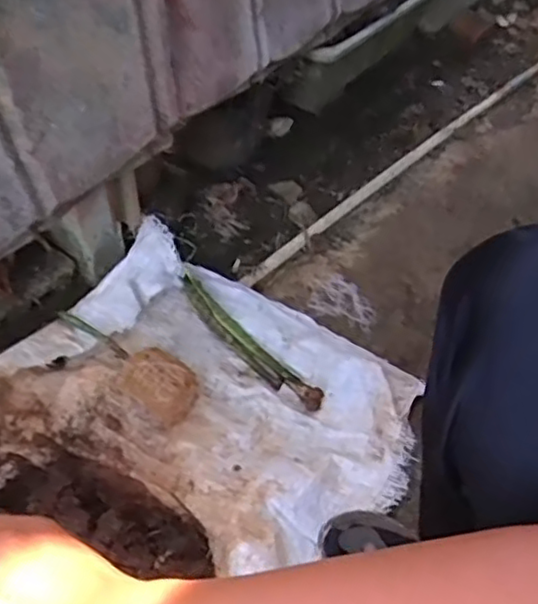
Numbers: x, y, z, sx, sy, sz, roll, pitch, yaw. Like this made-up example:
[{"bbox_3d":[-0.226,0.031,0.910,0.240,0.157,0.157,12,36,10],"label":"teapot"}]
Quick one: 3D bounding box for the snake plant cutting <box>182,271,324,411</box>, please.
[{"bbox_3d":[-0.034,0.057,0.987,0.038,0.030,0.296,-35,60,-31],"label":"snake plant cutting"}]

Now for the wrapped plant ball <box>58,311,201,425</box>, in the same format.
[{"bbox_3d":[-0.206,0.069,0.927,0.248,0.050,0.083,28,51,18],"label":"wrapped plant ball"}]

